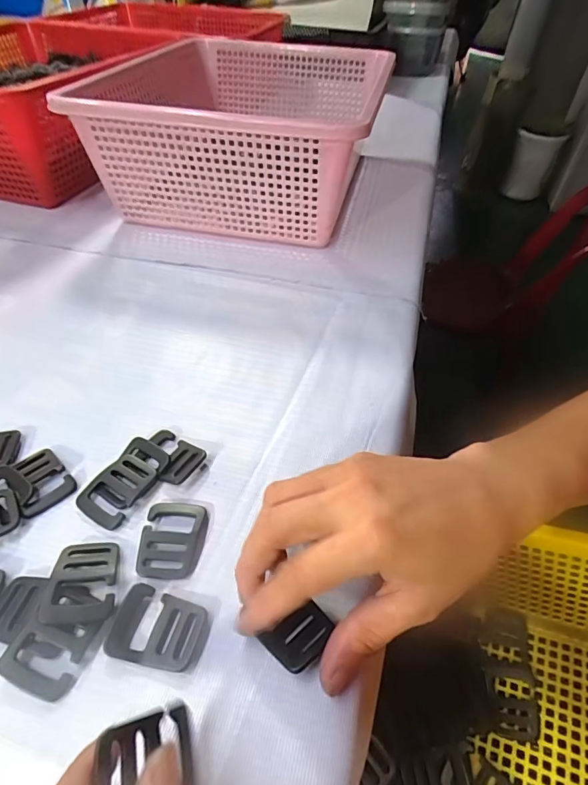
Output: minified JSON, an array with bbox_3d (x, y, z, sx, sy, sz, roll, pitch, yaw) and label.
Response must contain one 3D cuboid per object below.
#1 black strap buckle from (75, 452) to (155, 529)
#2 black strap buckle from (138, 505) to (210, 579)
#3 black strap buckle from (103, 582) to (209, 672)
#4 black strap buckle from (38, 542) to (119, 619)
[{"bbox_3d":[-0.107,0.056,0.262,0.032,0.008,0.044,19,48,14],"label":"black strap buckle"},{"bbox_3d":[-0.067,0.080,0.243,0.033,0.005,0.042,3,47,0],"label":"black strap buckle"},{"bbox_3d":[-0.066,0.114,0.211,0.044,0.005,0.032,15,48,11],"label":"black strap buckle"},{"bbox_3d":[-0.107,0.094,0.222,0.032,0.012,0.041,-4,47,-7],"label":"black strap buckle"}]

